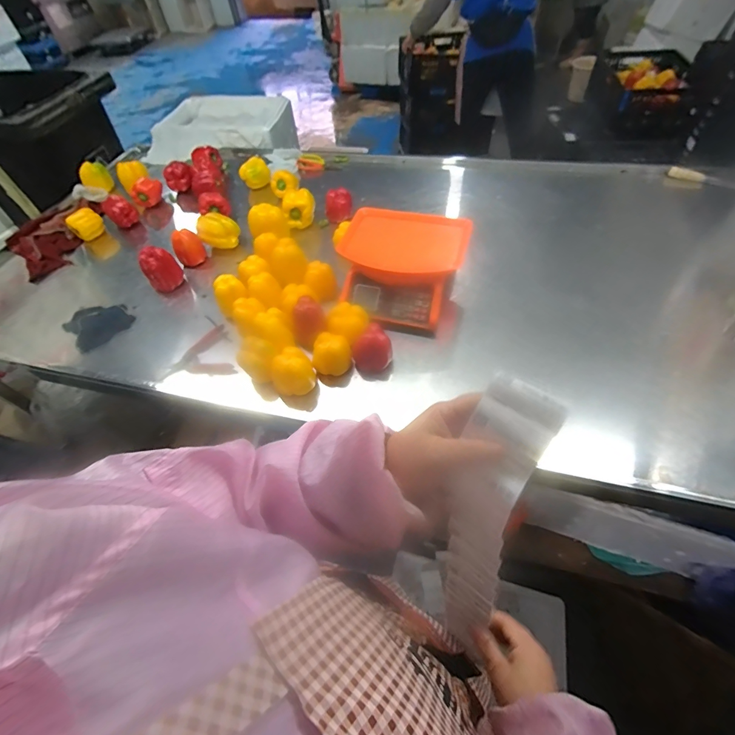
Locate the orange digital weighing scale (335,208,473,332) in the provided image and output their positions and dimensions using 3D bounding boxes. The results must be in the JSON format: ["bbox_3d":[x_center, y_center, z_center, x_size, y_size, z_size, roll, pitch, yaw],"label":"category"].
[{"bbox_3d":[0.074,-0.239,0.872,0.284,0.103,0.269,14,56,14],"label":"orange digital weighing scale"}]

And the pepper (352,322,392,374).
[{"bbox_3d":[0.010,-0.034,0.765,0.069,0.082,0.063,-2,54,3],"label":"pepper"}]

